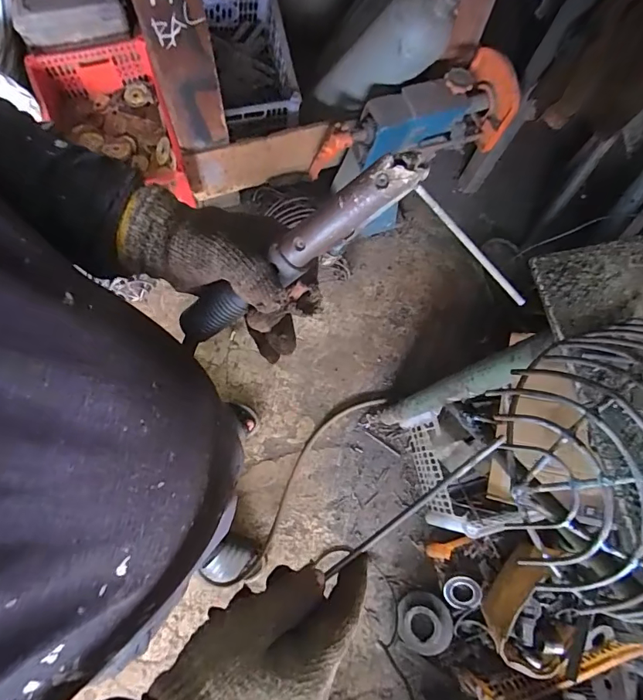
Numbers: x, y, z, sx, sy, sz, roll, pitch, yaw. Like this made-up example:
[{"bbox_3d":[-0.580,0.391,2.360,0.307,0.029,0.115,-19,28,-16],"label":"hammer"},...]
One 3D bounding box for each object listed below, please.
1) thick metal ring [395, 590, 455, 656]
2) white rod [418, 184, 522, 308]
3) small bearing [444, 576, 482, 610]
[{"bbox_3d":[0.253,0.670,1.122,0.129,0.042,0.129,-1,76,24],"label":"thick metal ring"},{"bbox_3d":[0.093,-0.065,0.284,0.006,0.007,0.096,-43,92,-12],"label":"white rod"},{"bbox_3d":[0.345,0.595,1.120,0.088,0.014,0.087,2,101,9],"label":"small bearing"}]

